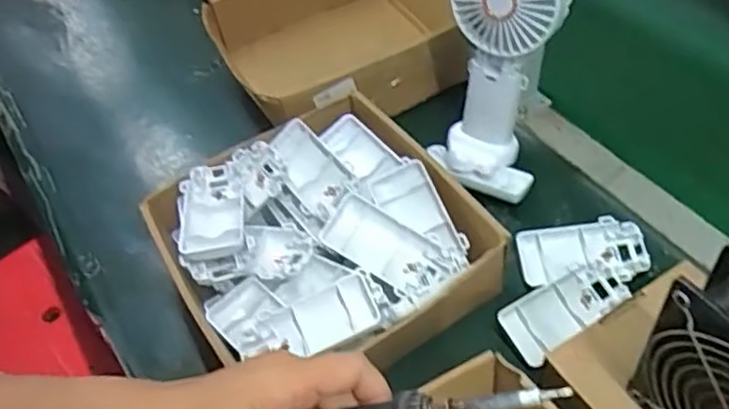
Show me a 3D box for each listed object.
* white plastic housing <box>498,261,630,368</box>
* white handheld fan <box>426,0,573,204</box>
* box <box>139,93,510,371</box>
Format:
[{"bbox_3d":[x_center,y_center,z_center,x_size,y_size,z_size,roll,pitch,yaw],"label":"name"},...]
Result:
[{"bbox_3d":[0.147,0.075,0.486,0.095,0.012,0.043,-30,72,-18],"label":"white plastic housing"},{"bbox_3d":[0.102,-0.100,0.523,0.089,0.182,0.104,8,52,12],"label":"white handheld fan"},{"bbox_3d":[-0.034,0.031,0.506,0.204,0.070,0.215,-30,54,-19],"label":"box"}]

